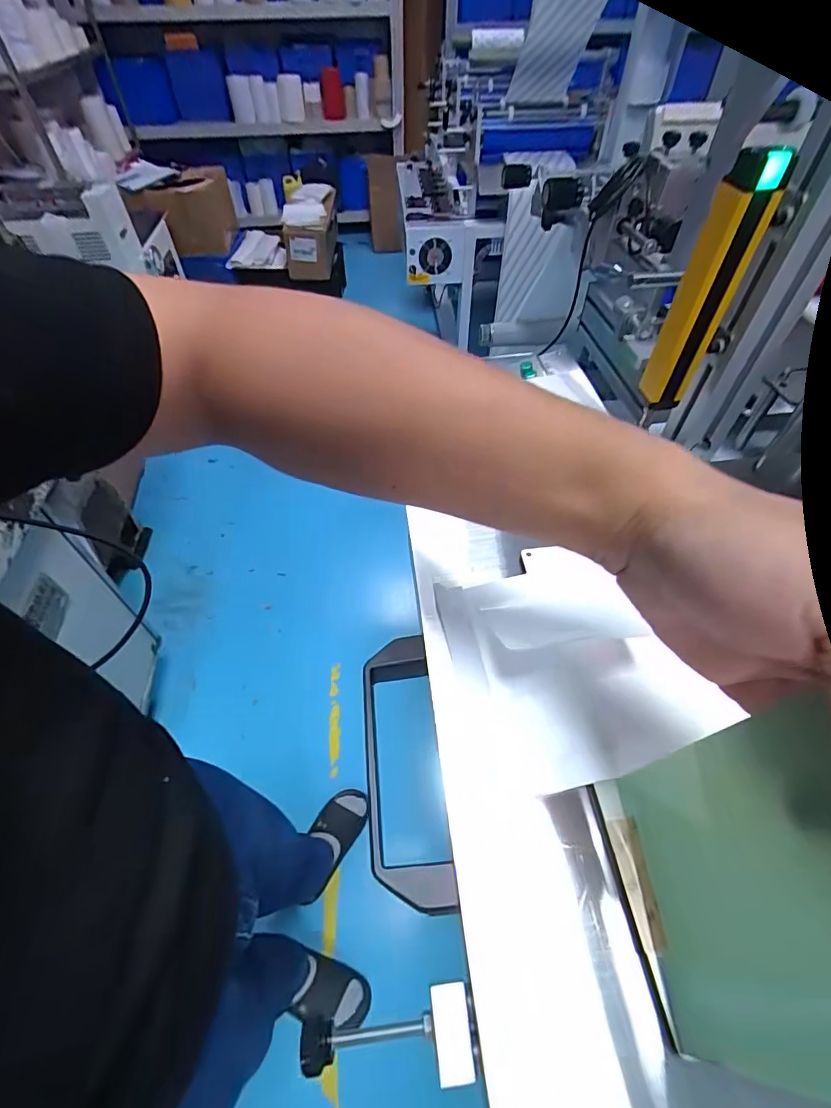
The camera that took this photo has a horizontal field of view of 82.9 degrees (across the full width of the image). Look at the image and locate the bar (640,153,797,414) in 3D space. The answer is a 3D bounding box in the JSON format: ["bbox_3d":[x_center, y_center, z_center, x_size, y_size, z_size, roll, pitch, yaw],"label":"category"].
[{"bbox_3d":[0.227,-0.200,0.377,0.040,0.187,0.026,24,56,18],"label":"bar"}]

